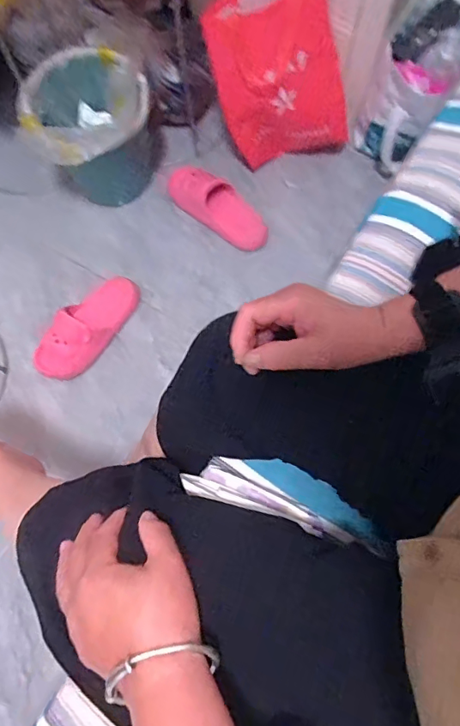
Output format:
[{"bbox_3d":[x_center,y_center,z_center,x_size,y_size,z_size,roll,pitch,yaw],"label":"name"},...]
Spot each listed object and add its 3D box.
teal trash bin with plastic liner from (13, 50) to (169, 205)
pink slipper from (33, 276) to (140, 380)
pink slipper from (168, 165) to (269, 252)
[{"bbox_3d":[-0.284,-0.476,1.033,0.243,0.252,0.275,-5,72,-1],"label":"teal trash bin with plastic liner"},{"bbox_3d":[-0.300,-0.080,1.042,0.108,0.063,0.268,31,75,10],"label":"pink slipper"},{"bbox_3d":[-0.027,-0.355,1.085,0.261,0.061,0.100,40,77,12],"label":"pink slipper"}]

